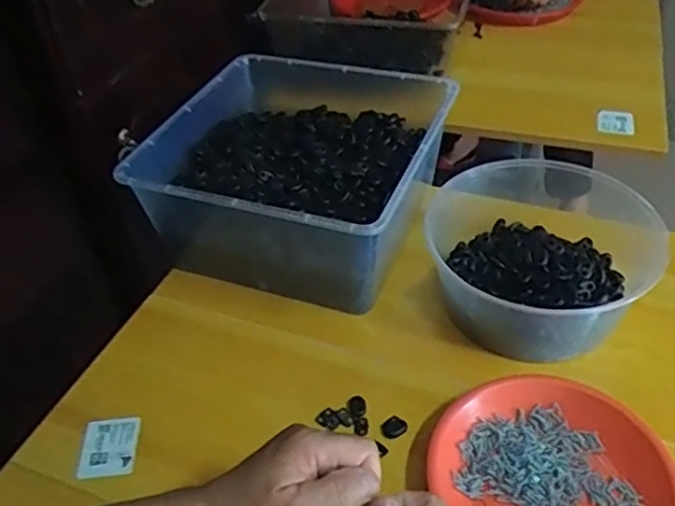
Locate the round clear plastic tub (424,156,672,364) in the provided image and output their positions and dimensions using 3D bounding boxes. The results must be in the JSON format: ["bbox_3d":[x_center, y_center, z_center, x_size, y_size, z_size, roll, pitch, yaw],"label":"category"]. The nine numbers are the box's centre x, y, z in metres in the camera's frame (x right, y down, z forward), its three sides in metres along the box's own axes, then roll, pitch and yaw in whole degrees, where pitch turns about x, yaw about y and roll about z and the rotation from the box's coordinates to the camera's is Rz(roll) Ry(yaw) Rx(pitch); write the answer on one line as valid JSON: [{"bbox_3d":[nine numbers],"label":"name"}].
[{"bbox_3d":[0.213,0.000,0.686,0.203,0.091,0.222,-2,42,2],"label":"round clear plastic tub"}]

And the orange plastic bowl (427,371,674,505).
[{"bbox_3d":[0.180,0.183,0.538,0.179,0.028,0.188,-2,42,2],"label":"orange plastic bowl"}]

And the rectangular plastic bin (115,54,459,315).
[{"bbox_3d":[-0.037,-0.099,0.757,0.284,0.136,0.331,11,45,16],"label":"rectangular plastic bin"}]

